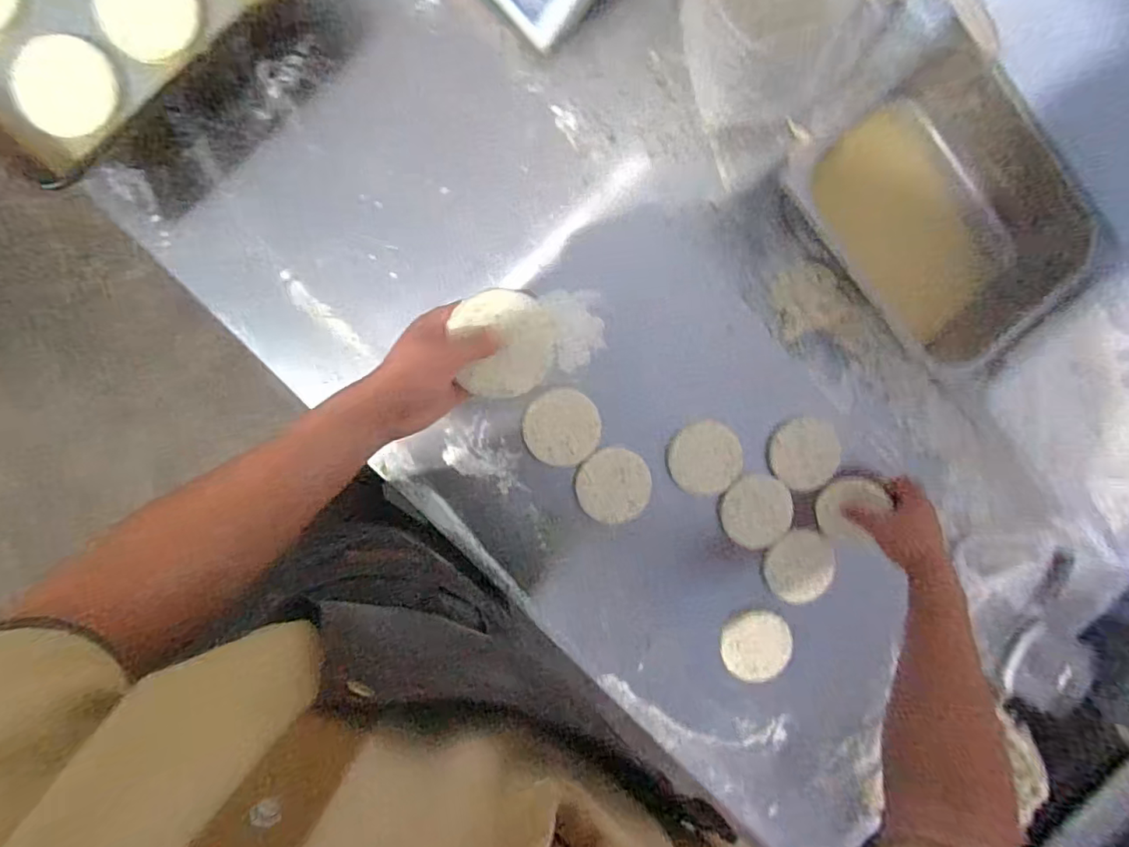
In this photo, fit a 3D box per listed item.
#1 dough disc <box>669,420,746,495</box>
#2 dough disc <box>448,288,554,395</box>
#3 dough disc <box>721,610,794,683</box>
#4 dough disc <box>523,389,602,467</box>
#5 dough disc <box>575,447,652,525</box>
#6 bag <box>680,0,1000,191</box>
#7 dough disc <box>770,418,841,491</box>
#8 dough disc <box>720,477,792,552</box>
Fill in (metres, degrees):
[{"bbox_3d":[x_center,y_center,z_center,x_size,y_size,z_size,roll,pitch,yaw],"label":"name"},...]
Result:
[{"bbox_3d":[0.184,0.046,0.738,0.090,0.011,0.094,-1,96,-5],"label":"dough disc"},{"bbox_3d":[-0.052,-0.069,0.503,0.086,0.018,0.093,-8,116,-17],"label":"dough disc"},{"bbox_3d":[0.265,0.305,0.781,0.092,0.023,0.093,-1,96,-5],"label":"dough disc"},{"bbox_3d":[-0.003,0.005,0.715,0.094,0.010,0.092,-1,96,-5],"label":"dough disc"},{"bbox_3d":[0.064,0.080,0.731,0.094,0.009,0.095,-1,96,-5],"label":"dough disc"},{"bbox_3d":[0.257,-0.457,0.608,0.272,0.183,0.296,-37,98,-1],"label":"bag"},{"bbox_3d":[0.322,0.040,0.755,0.100,0.007,0.094,-1,96,-5],"label":"dough disc"},{"bbox_3d":[0.257,0.118,0.755,0.093,0.007,0.102,-1,96,-5],"label":"dough disc"}]

